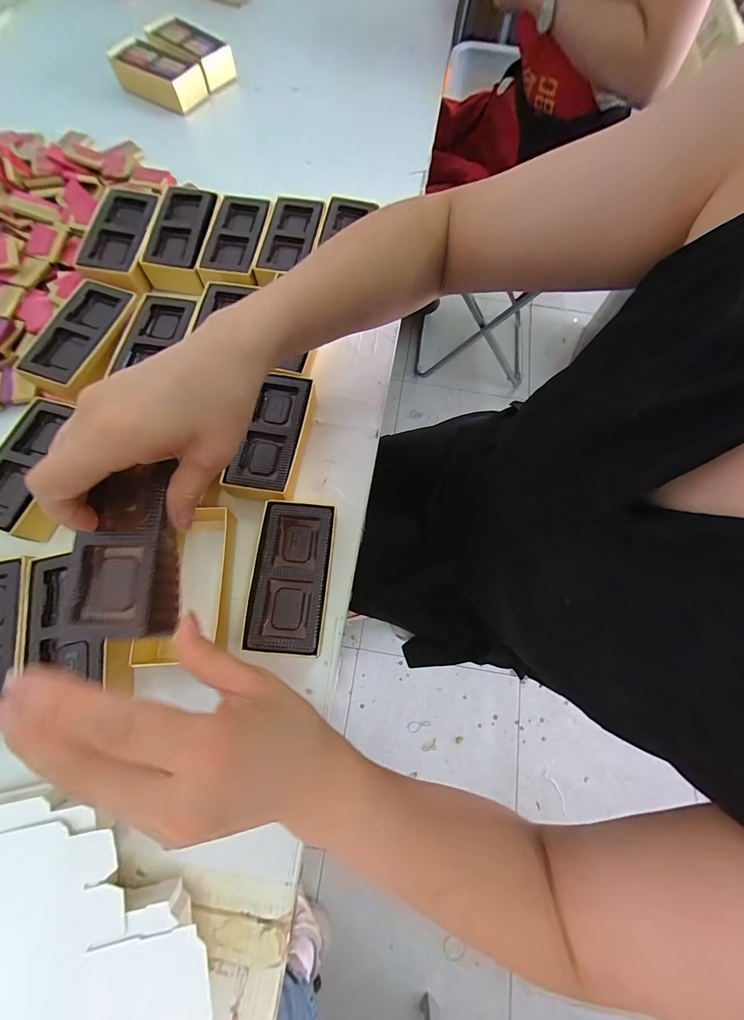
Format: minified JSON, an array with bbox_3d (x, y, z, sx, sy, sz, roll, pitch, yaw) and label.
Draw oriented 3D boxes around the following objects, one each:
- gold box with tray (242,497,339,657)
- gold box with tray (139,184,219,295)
[{"bbox_3d":[-0.062,0.053,0.272,0.057,0.031,0.112,5,72,0],"label":"gold box with tray"},{"bbox_3d":[-0.206,-0.298,0.373,0.062,0.032,0.122,6,72,0],"label":"gold box with tray"}]

